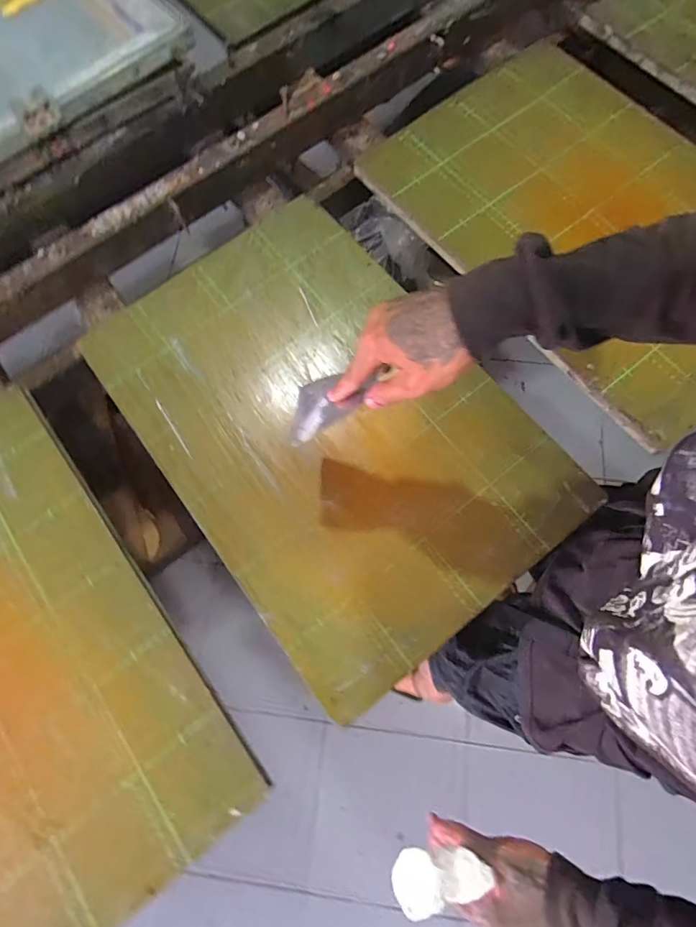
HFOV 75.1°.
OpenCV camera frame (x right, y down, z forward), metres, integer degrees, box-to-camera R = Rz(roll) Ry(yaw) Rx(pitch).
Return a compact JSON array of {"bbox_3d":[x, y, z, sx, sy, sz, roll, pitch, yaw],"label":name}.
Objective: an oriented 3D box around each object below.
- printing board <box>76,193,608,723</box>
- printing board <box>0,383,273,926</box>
[{"bbox_3d":[-0.034,-0.062,0.578,0.391,0.017,0.599,-37,76,-9],"label":"printing board"},{"bbox_3d":[-0.409,0.231,0.504,0.390,0.018,0.576,-36,76,-9],"label":"printing board"}]

